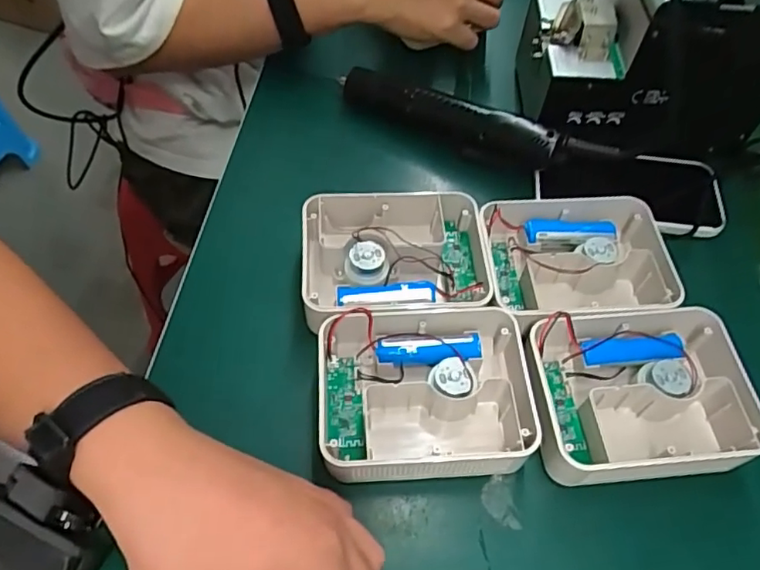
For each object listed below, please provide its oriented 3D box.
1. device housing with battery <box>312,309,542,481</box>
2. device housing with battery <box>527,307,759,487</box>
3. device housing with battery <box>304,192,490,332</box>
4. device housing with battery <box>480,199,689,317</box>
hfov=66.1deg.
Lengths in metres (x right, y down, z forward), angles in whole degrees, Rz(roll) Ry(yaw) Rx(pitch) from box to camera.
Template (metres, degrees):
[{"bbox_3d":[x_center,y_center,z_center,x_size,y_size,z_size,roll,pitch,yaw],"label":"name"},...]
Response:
[{"bbox_3d":[0.028,0.067,0.368,0.129,0.043,0.101,-2,58,-4],"label":"device housing with battery"},{"bbox_3d":[0.164,0.068,0.371,0.129,0.044,0.100,-4,58,-5],"label":"device housing with battery"},{"bbox_3d":[0.010,-0.015,0.420,0.128,0.045,0.098,-3,58,-5],"label":"device housing with battery"},{"bbox_3d":[0.141,-0.013,0.425,0.136,0.044,0.103,2,57,-2],"label":"device housing with battery"}]

